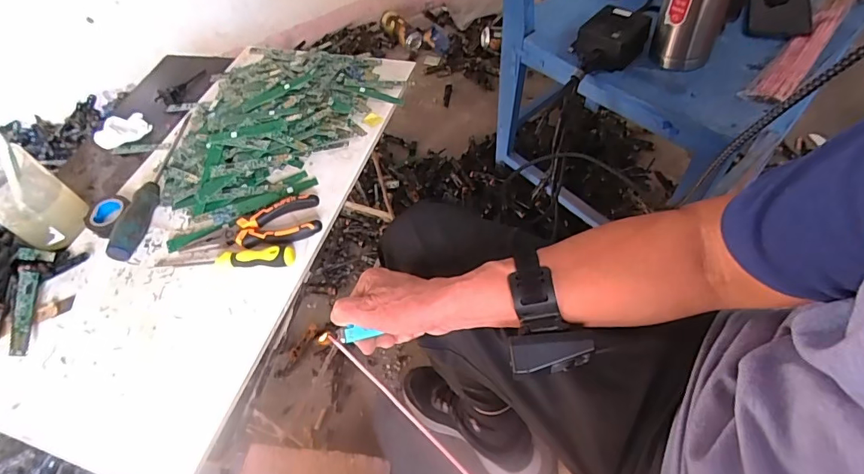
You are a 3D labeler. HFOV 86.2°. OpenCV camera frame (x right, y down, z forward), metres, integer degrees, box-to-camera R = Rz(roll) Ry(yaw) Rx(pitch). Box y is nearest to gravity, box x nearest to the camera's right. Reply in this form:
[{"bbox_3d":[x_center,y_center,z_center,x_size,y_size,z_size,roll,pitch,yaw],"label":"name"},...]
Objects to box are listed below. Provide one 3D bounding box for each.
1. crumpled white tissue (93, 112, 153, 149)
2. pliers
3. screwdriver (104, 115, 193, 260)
[{"bbox_3d":[-0.442,-0.154,0.656,0.072,0.025,0.038,-41,59,-20],"label":"crumpled white tissue"},{"bbox_3d":[-0.207,-0.010,0.518,0.161,0.020,0.053,-12,53,0],"label":"pliers"},{"bbox_3d":[-0.349,-0.076,0.577,0.026,0.029,0.240,-7,53,3],"label":"screwdriver"}]

